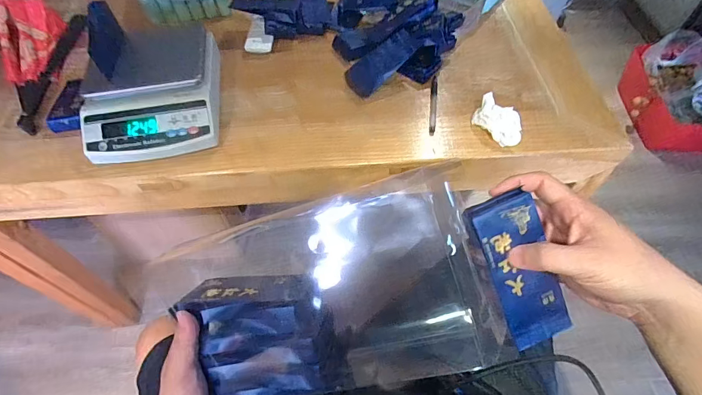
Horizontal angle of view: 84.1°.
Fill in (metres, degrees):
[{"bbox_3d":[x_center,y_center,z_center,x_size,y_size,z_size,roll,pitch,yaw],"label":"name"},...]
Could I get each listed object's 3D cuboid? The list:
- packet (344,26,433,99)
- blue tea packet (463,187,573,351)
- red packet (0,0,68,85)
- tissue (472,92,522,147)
[{"bbox_3d":[0.057,-0.240,0.669,0.150,0.022,0.068,-41,64,-3],"label":"packet"},{"bbox_3d":[0.146,0.064,0.336,0.057,0.009,0.135,-25,100,-7],"label":"blue tea packet"},{"bbox_3d":[-0.581,-0.279,0.703,0.083,0.064,0.191,-11,69,-8],"label":"red packet"},{"bbox_3d":[0.234,-0.120,0.608,0.046,0.045,0.080,-38,64,-23],"label":"tissue"}]

